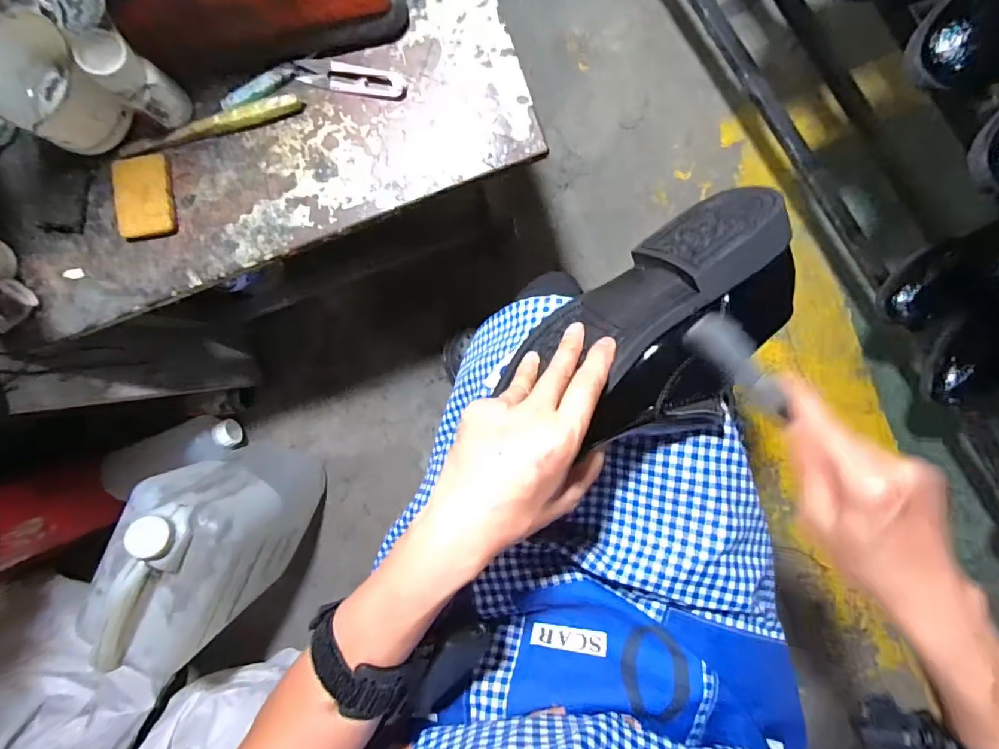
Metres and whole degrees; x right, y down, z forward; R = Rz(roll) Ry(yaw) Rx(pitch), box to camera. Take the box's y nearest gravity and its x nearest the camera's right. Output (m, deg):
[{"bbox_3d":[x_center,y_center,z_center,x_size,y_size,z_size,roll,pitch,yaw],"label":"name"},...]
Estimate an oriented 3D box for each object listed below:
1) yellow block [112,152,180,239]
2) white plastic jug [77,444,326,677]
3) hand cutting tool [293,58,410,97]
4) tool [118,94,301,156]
[{"bbox_3d":[-0.330,-0.164,0.436,0.050,0.012,0.072,-8,93,3],"label":"yellow block"},{"bbox_3d":[-0.405,0.238,0.685,0.154,0.323,0.221,25,94,1],"label":"white plastic jug"},{"bbox_3d":[-0.133,-0.269,0.429,0.099,0.007,0.024,10,94,2],"label":"hand cutting tool"},{"bbox_3d":[-0.266,-0.227,0.434,0.173,0.010,0.018,-13,92,4],"label":"tool"}]

